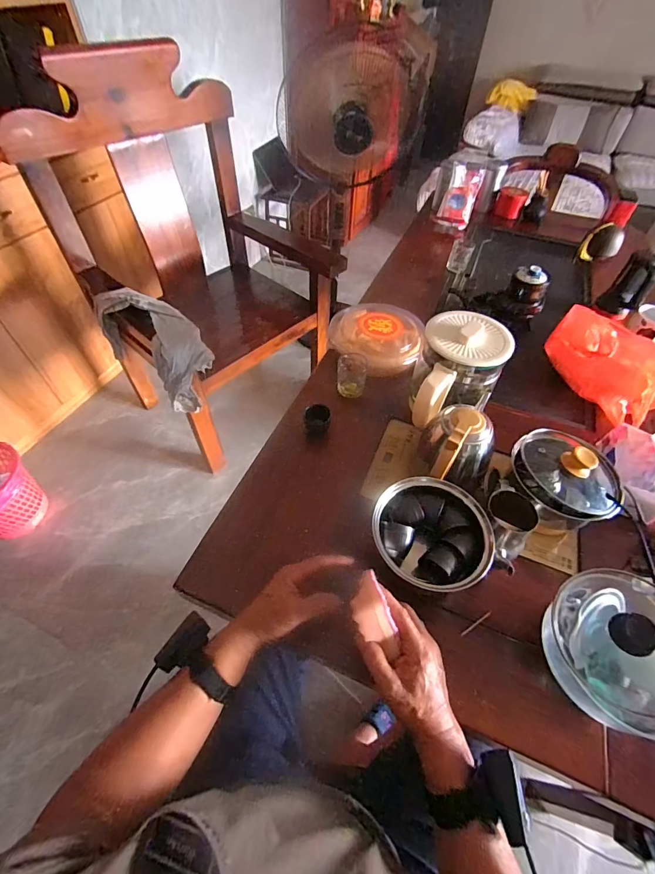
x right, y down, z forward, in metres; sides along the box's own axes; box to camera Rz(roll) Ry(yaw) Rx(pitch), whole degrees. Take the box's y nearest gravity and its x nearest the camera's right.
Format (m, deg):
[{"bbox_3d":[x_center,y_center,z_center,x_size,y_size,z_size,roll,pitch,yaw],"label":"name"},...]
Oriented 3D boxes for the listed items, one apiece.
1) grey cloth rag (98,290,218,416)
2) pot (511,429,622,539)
[{"bbox_3d":[-0.490,-0.267,1.086,0.387,0.221,0.145,38,60,24],"label":"grey cloth rag"},{"bbox_3d":[0.372,0.072,0.611,0.133,0.146,0.152,-35,61,-25],"label":"pot"}]

